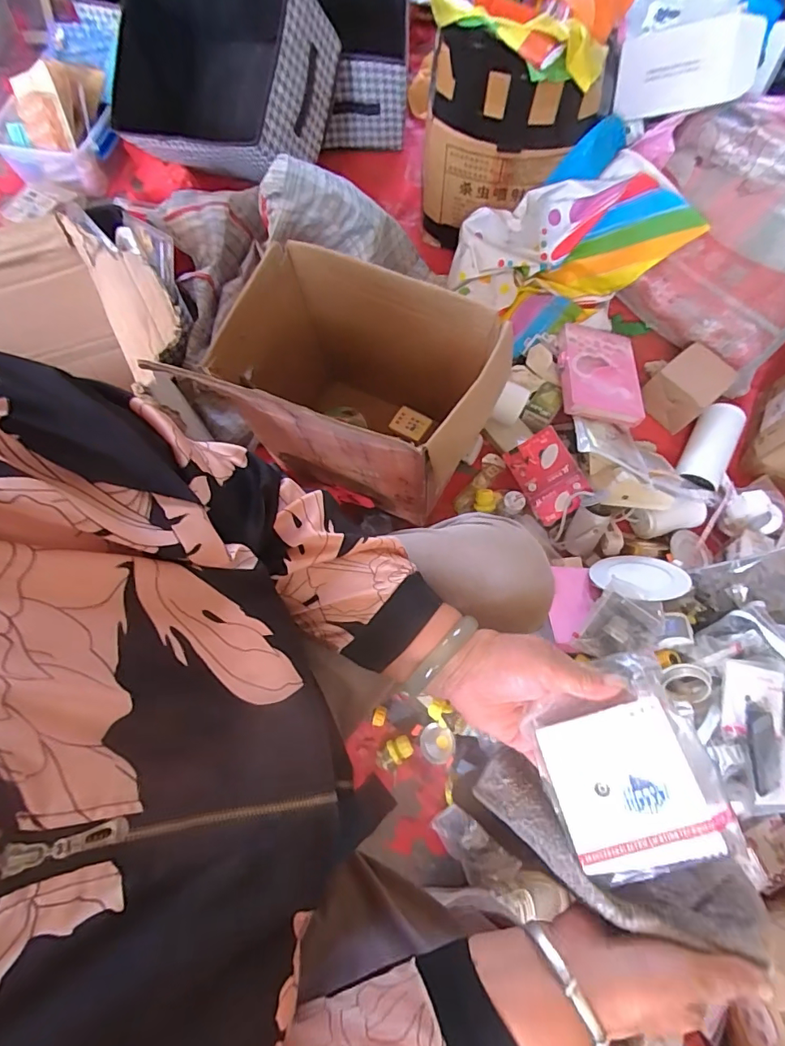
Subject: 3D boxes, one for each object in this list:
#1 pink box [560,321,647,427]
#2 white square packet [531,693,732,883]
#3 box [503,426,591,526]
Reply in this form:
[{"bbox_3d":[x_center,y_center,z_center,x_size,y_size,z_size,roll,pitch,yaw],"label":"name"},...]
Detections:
[{"bbox_3d":[0.402,-0.289,0.934,0.154,0.039,0.208,5,70,1],"label":"pink box"},{"bbox_3d":[0.153,0.172,0.319,0.096,0.010,0.096,-32,60,20],"label":"white square packet"},{"bbox_3d":[0.279,-0.085,0.873,0.101,0.032,0.151,-31,69,19],"label":"box"}]

